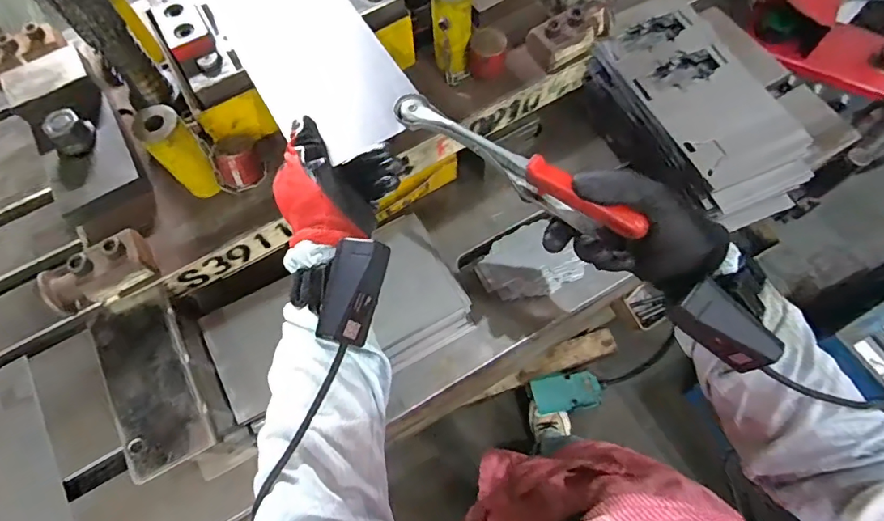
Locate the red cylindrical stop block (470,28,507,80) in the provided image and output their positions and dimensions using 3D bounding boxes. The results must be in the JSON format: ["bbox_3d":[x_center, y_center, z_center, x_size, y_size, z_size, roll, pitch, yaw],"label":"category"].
[{"bbox_3d":[0.050,-0.221,0.521,0.038,0.046,0.037,-1,68,2],"label":"red cylindrical stop block"}]

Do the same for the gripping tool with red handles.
[{"bbox_3d":[0.050,-0.074,0.371,0.214,0.051,0.021,35,73,19],"label":"gripping tool with red handles"}]

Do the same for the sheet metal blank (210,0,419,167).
[{"bbox_3d":[-0.122,-0.195,0.457,0.120,0.009,0.232,-29,71,-9],"label":"sheet metal blank"}]

